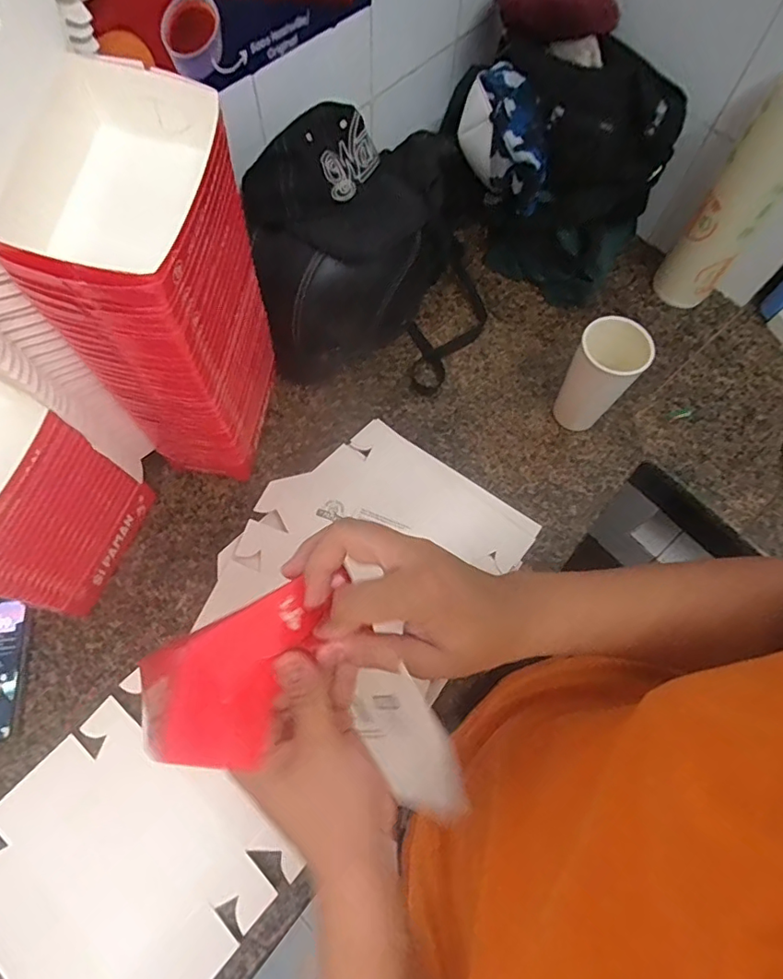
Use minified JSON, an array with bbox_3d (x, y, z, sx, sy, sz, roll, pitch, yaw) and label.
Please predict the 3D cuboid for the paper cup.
[{"bbox_3d":[0.277,-0.147,0.720,0.082,0.168,0.076,1,67,-2],"label":"paper cup"}]

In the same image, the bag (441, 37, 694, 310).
[{"bbox_3d":[0.229,-0.491,0.809,0.332,0.265,0.180,33,70,11],"label":"bag"}]

